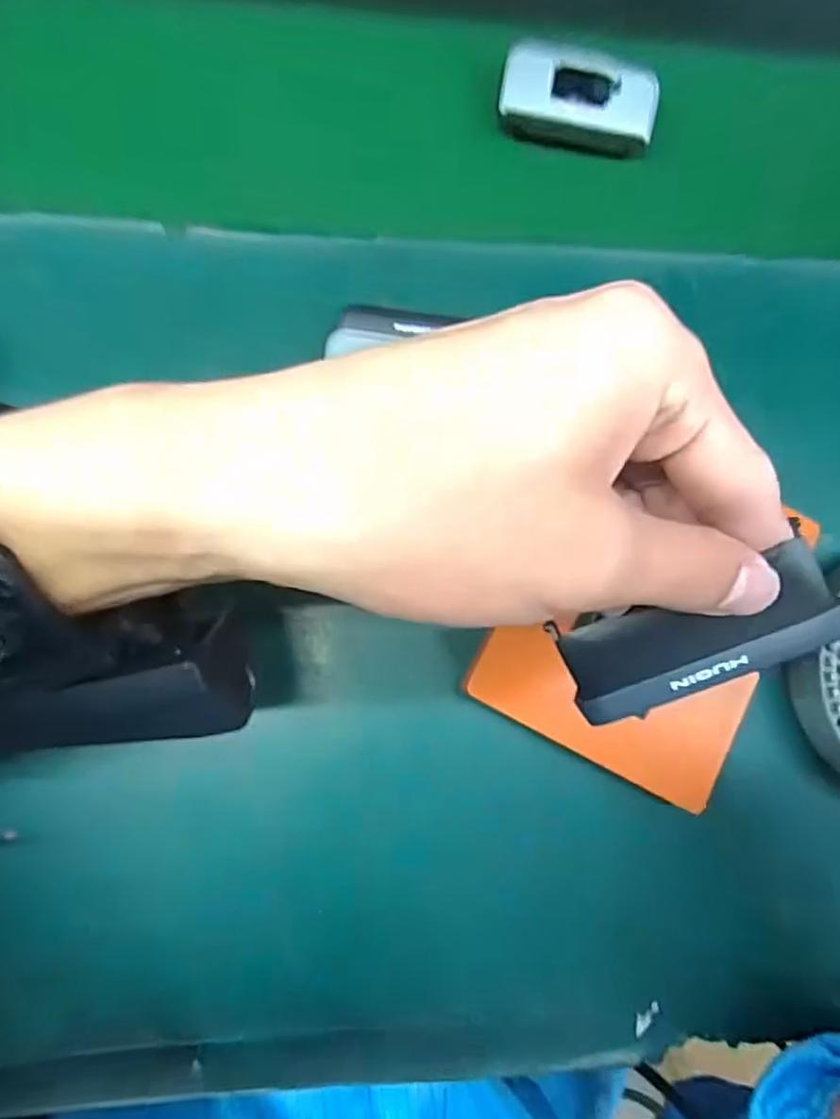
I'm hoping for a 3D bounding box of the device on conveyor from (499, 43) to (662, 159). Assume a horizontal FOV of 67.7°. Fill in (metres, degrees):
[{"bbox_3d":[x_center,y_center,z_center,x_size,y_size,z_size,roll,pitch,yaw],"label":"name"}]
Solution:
[{"bbox_3d":[0.077,-0.223,0.304,0.074,0.022,0.034,11,81,-8],"label":"device on conveyor"}]

